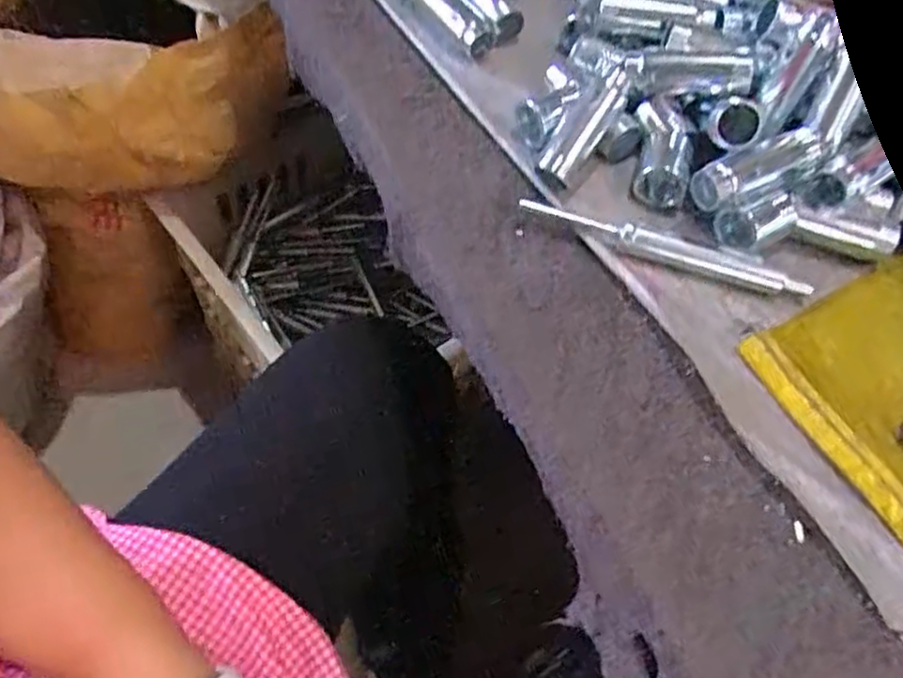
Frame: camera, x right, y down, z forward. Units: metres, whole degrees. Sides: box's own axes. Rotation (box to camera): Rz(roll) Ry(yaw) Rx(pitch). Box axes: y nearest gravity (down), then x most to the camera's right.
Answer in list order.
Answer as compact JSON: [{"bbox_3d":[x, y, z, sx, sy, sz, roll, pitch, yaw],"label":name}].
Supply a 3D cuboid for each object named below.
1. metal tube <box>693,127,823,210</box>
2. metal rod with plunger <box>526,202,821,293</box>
[{"bbox_3d":[0.163,-0.091,0.383,0.074,0.023,0.022,-24,62,-18],"label":"metal tube"},{"bbox_3d":[0.112,-0.050,0.379,0.150,0.015,0.015,19,58,8],"label":"metal rod with plunger"}]

